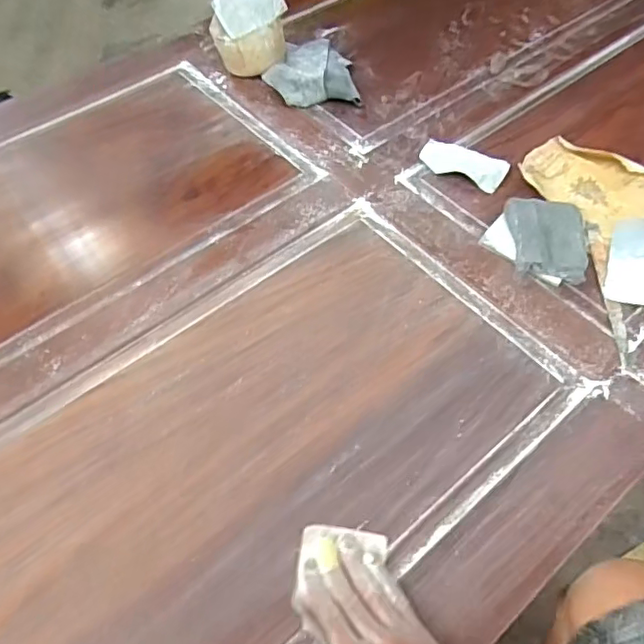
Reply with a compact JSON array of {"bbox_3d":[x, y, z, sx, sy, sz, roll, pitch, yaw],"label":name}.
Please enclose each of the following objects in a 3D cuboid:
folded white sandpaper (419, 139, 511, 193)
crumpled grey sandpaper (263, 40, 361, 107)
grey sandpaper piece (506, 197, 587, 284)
[{"bbox_3d":[0.182,-0.206,0.748,0.111,0.013,0.062,24,59,15],"label":"folded white sandpaper"},{"bbox_3d":[-0.014,-0.370,0.839,0.137,0.035,0.145,2,56,1],"label":"crumpled grey sandpaper"},{"bbox_3d":[0.253,-0.093,0.651,0.087,0.026,0.107,7,56,5],"label":"grey sandpaper piece"}]

